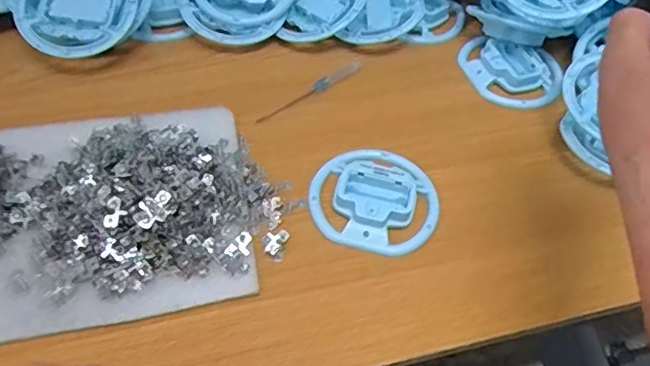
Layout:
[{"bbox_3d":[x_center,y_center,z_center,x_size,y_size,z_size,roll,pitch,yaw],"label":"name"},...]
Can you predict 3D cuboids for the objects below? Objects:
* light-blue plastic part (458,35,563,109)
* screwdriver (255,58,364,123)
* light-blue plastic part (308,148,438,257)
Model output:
[{"bbox_3d":[0.182,-0.109,0.566,0.100,0.016,0.083,14,53,6],"label":"light-blue plastic part"},{"bbox_3d":[-0.013,-0.086,0.538,0.120,0.006,0.011,-32,61,-25],"label":"screwdriver"},{"bbox_3d":[0.040,0.009,0.463,0.099,0.020,0.096,2,52,-3],"label":"light-blue plastic part"}]

